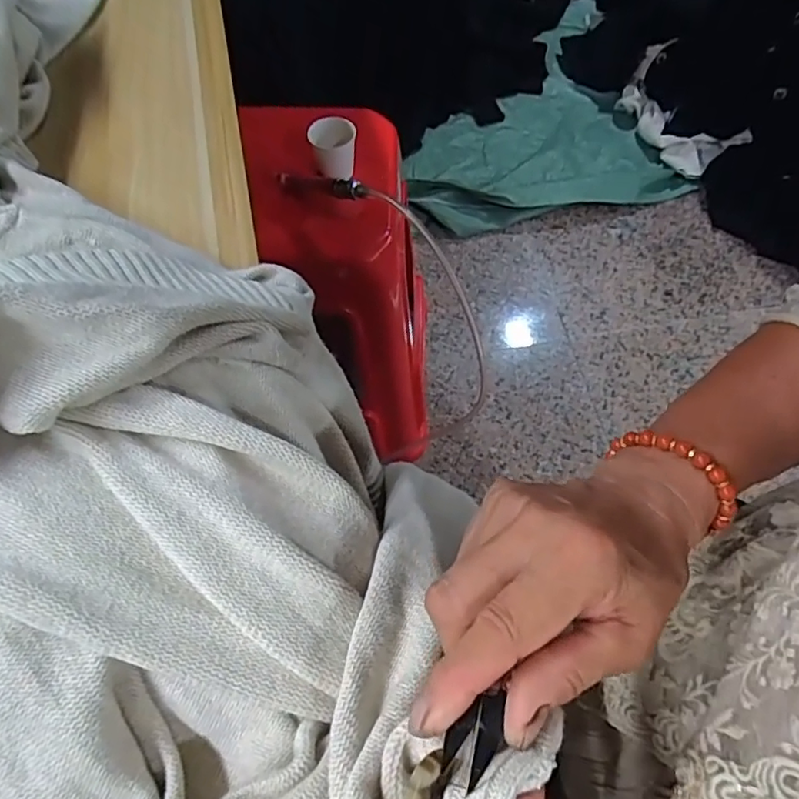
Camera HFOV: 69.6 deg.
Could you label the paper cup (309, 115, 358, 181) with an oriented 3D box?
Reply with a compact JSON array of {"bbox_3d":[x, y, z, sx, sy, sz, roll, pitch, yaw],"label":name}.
[{"bbox_3d":[-0.085,-0.323,0.744,0.058,0.060,0.053,0,61,-1],"label":"paper cup"}]

